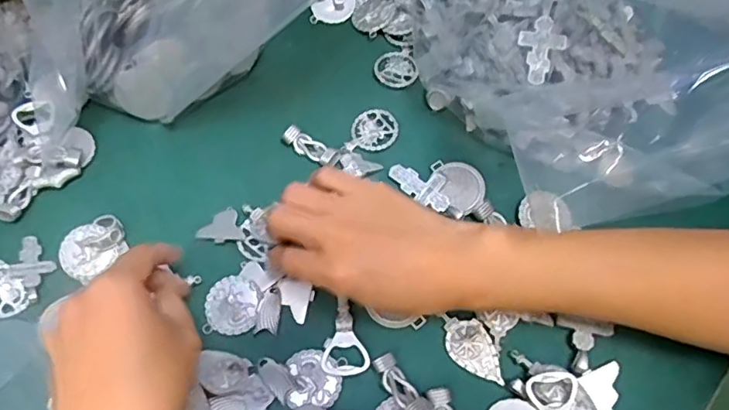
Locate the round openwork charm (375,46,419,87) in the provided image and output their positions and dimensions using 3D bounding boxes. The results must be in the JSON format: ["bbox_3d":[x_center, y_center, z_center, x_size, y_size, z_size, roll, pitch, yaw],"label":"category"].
[{"bbox_3d":[0.025,-0.109,0.439,0.032,0.004,0.034,0,66,0],"label":"round openwork charm"}]

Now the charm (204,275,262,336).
[{"bbox_3d":[-0.086,0.065,0.359,0.036,0.004,0.037,0,66,0],"label":"charm"}]

